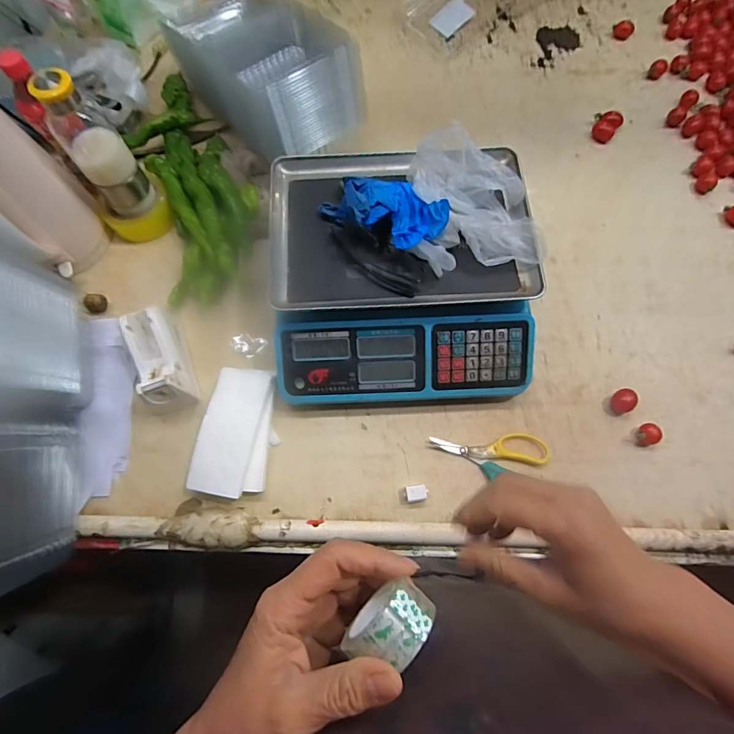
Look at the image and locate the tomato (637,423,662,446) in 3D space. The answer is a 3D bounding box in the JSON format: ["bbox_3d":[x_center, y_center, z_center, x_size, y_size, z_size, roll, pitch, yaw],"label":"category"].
[{"bbox_3d":[0.365,0.088,0.546,0.024,0.021,0.026,0,70,1],"label":"tomato"}]

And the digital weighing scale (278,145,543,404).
[{"bbox_3d":[0.045,-0.121,0.569,0.325,0.118,0.327,-2,70,0],"label":"digital weighing scale"}]

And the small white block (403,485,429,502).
[{"bbox_3d":[0.062,0.159,0.531,0.031,0.022,0.019,-9,70,-2],"label":"small white block"}]

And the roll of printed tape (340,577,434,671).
[{"bbox_3d":[0.014,0.135,0.224,0.030,0.032,0.041,40,76,14],"label":"roll of printed tape"}]

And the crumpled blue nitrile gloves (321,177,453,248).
[{"bbox_3d":[0.015,-0.188,0.509,0.158,0.050,0.077,22,72,8],"label":"crumpled blue nitrile gloves"}]

